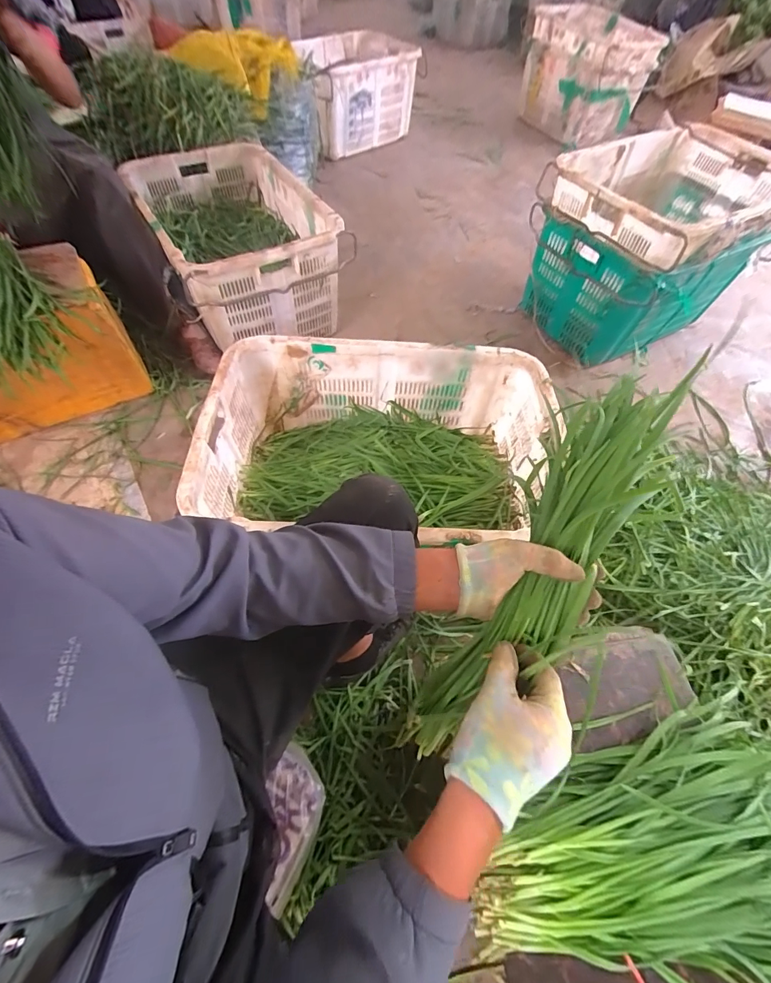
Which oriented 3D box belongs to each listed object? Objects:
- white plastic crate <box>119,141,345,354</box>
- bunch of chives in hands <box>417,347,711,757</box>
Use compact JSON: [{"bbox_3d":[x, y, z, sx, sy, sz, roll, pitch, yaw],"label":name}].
[{"bbox_3d":[-0.445,-0.743,1.221,0.446,0.291,0.619,-28,64,-19],"label":"white plastic crate"},{"bbox_3d":[0.156,0.079,0.386,0.101,0.059,0.435,30,91,15],"label":"bunch of chives in hands"}]

